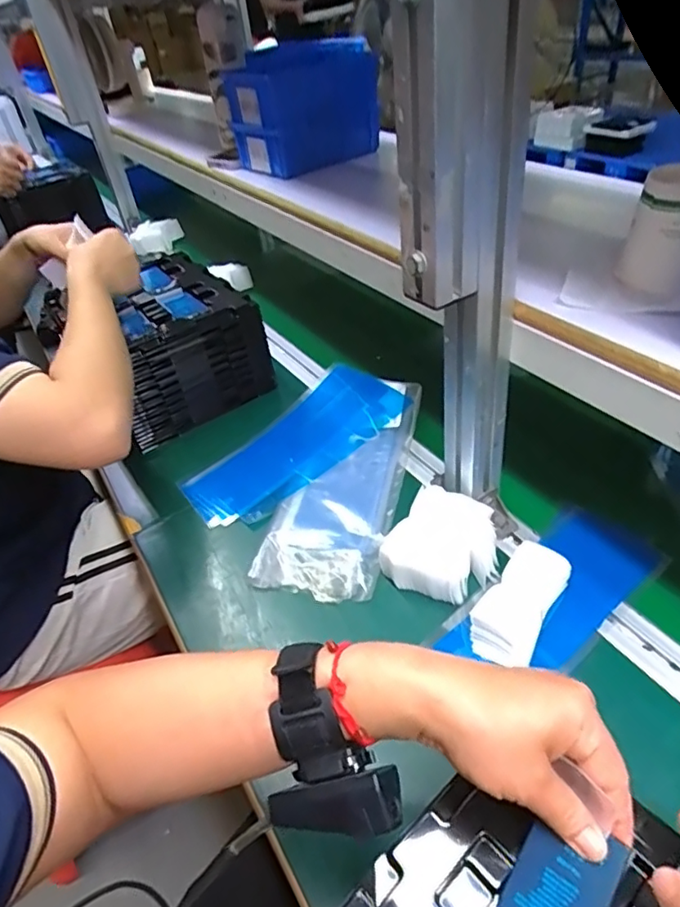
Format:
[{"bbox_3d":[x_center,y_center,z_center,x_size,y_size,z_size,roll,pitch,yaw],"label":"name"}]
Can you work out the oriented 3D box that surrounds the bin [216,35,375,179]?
[{"bbox_3d":[-0.053,-0.481,0.797,0.184,0.132,0.116,-29,45,-24],"label":"bin"}]

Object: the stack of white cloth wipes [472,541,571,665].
[{"bbox_3d":[0.154,0.126,0.484,0.052,0.025,0.113,22,48,30],"label":"stack of white cloth wipes"}]

